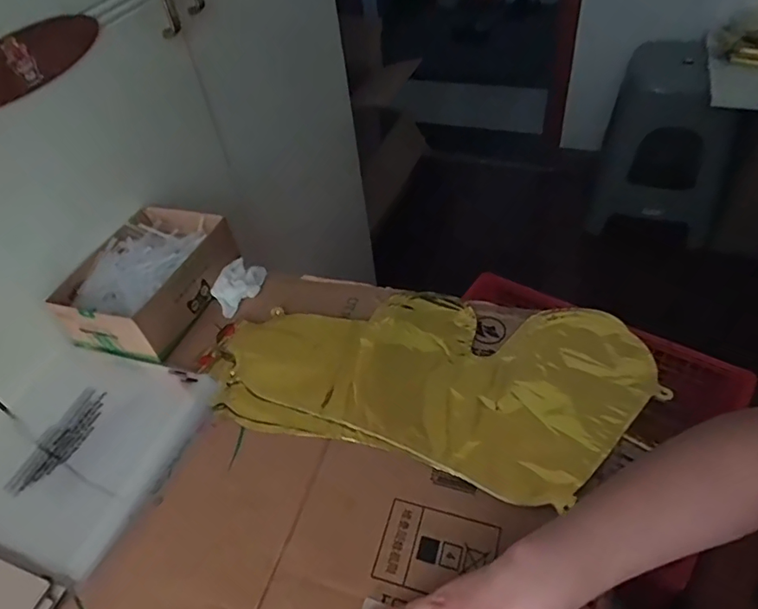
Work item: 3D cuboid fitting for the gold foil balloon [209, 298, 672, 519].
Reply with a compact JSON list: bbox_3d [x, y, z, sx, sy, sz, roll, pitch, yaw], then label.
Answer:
[{"bbox_3d":[0.048,0.061,0.541,0.407,0.016,0.214,9,47,16],"label":"gold foil balloon"}]

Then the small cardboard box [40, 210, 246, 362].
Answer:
[{"bbox_3d":[-0.270,-0.030,0.637,0.134,0.068,0.185,11,48,18],"label":"small cardboard box"}]

